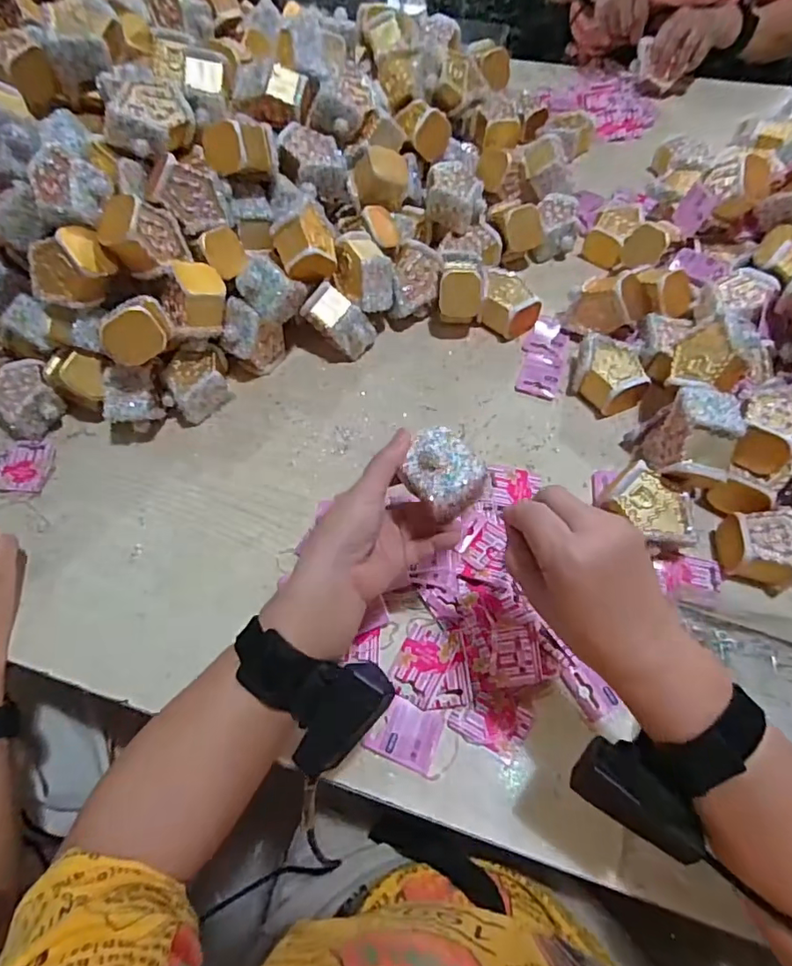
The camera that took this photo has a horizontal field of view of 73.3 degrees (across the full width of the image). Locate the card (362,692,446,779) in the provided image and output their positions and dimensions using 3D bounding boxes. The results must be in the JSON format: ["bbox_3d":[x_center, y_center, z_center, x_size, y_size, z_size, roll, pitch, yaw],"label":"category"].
[{"bbox_3d":[0.008,0.204,0.437,0.057,0.009,0.046,16,63,12],"label":"card"}]

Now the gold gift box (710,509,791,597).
[{"bbox_3d":[0.332,0.058,0.482,0.066,0.050,0.070,-28,63,-12],"label":"gold gift box"}]

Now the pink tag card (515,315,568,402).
[{"bbox_3d":[0.174,-0.151,0.630,0.048,0.005,0.121,12,65,15],"label":"pink tag card"}]

